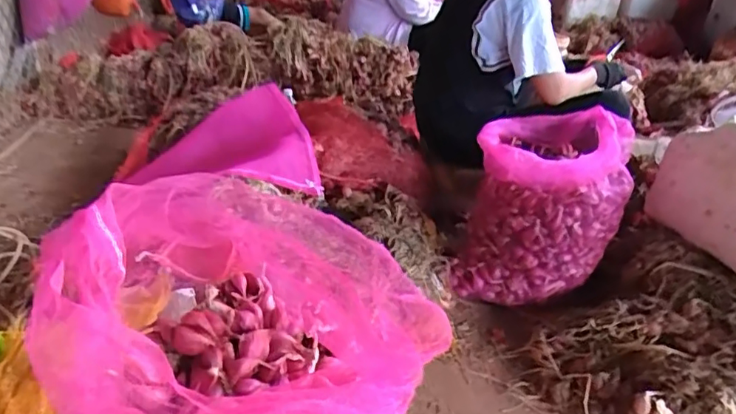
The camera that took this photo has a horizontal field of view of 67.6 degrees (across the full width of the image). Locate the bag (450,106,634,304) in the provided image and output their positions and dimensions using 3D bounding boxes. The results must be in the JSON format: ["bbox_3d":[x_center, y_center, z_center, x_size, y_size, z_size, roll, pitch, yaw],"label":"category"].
[{"bbox_3d":[0.432,-0.005,1.358,0.344,0.357,0.339,14,30,19],"label":"bag"}]

